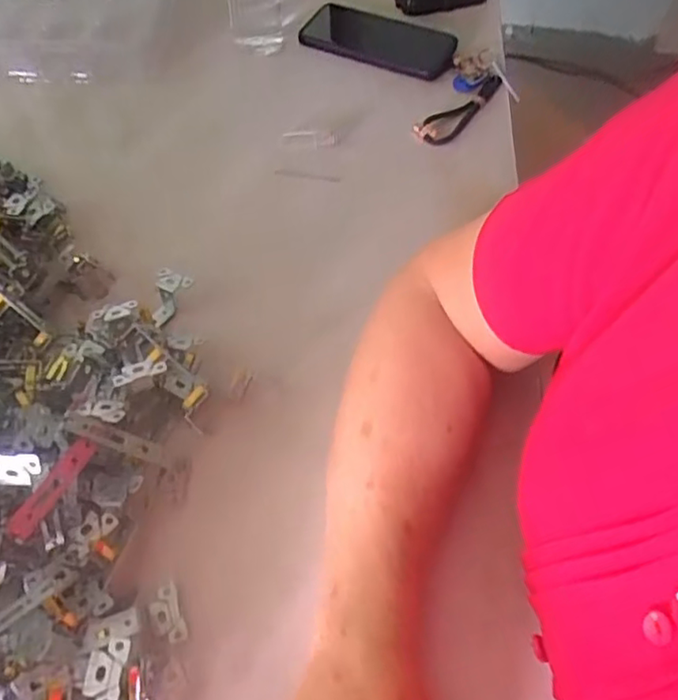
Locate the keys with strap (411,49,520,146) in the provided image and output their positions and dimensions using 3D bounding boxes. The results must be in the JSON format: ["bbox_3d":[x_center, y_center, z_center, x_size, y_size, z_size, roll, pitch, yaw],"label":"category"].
[{"bbox_3d":[0.112,-0.256,0.624,0.130,0.022,0.077,-35,65,-22],"label":"keys with strap"}]

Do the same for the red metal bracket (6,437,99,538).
[{"bbox_3d":[-0.161,0.077,0.353,0.011,0.007,0.063,25,59,13],"label":"red metal bracket"}]

